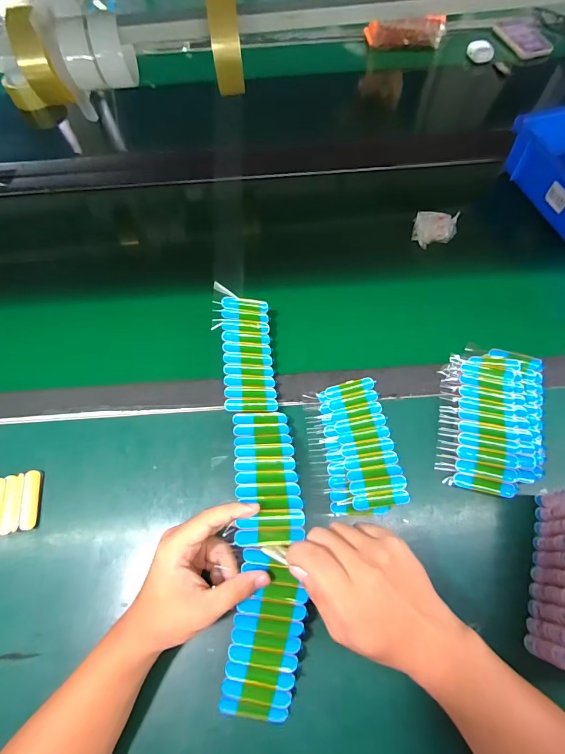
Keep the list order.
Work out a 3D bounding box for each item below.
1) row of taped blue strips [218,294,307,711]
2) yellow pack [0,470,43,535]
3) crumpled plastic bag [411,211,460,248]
[{"bbox_3d":[-0.027,0.094,0.379,0.080,0.077,0.428,-6,64,0],"label":"row of taped blue strips"},{"bbox_3d":[-0.319,0.144,0.397,0.087,0.011,0.063,-10,64,-2],"label":"yellow pack"},{"bbox_3d":[0.235,-0.229,0.547,0.057,0.039,0.046,12,65,8],"label":"crumpled plastic bag"}]

